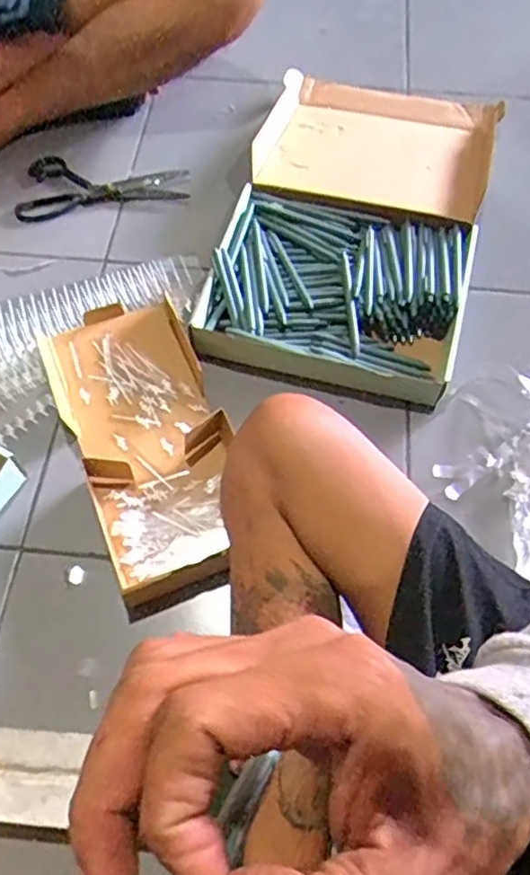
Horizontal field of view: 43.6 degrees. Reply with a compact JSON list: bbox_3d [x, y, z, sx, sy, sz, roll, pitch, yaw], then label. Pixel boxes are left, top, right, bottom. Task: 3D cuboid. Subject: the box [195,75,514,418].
[{"bbox_3d":[0.126,-0.307,0.892,0.318,0.100,0.536,14,62,5],"label":"box"}]

